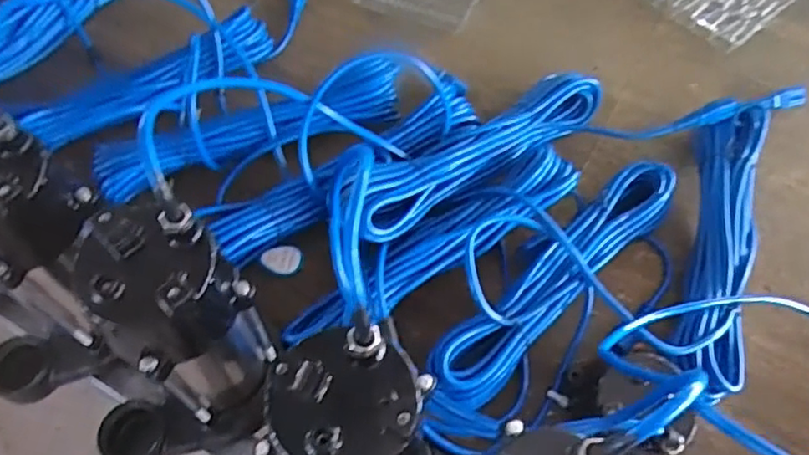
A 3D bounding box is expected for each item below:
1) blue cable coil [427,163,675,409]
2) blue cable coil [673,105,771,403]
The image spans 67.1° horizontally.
[{"bbox_3d":[0.155,0.051,0.597,0.341,0.058,0.072,-39,68,-21],"label":"blue cable coil"},{"bbox_3d":[0.322,0.014,0.625,0.067,0.067,0.336,17,61,8],"label":"blue cable coil"}]

